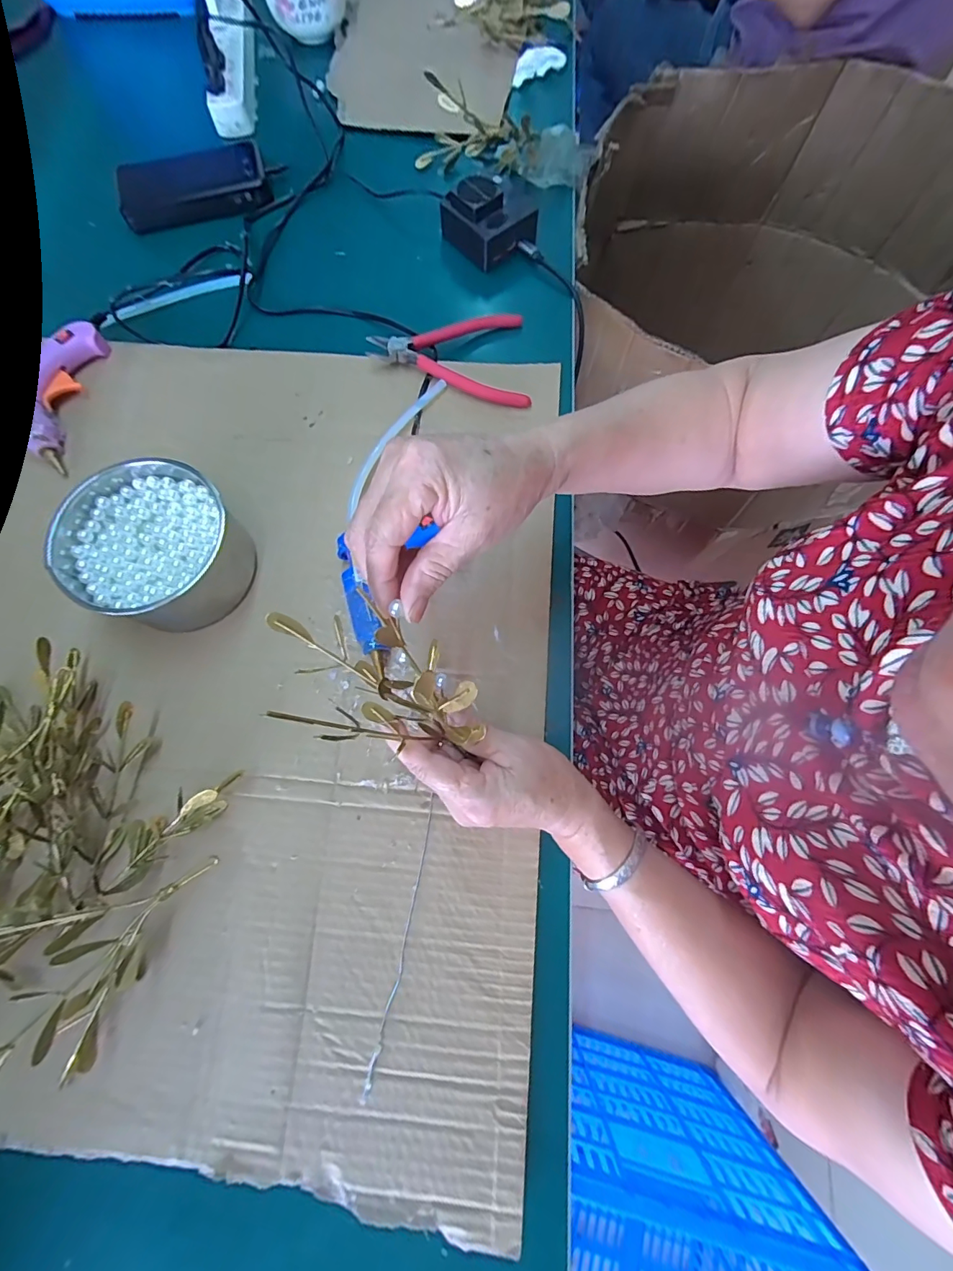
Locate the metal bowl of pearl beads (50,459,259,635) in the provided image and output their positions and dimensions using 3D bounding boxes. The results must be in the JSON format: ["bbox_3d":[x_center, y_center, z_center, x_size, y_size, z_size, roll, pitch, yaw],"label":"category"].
[{"bbox_3d":[-0.248,-0.068,0.364,0.124,0.065,0.117,0,75,0],"label":"metal bowl of pearl beads"}]

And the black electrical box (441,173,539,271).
[{"bbox_3d":[0.013,-0.433,0.481,0.067,0.047,0.082,-39,79,-10],"label":"black electrical box"}]

